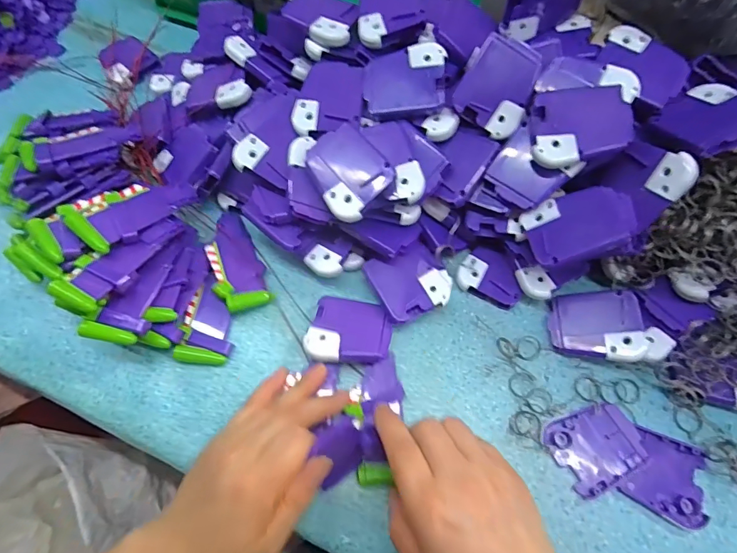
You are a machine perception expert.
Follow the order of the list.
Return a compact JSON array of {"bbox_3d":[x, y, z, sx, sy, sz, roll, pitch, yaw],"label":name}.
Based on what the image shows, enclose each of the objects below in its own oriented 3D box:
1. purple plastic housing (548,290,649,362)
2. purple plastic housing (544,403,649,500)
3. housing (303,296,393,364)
[{"bbox_3d":[0.171,0.036,0.315,0.062,0.007,0.051,0,67,29],"label":"purple plastic housing"},{"bbox_3d":[0.160,0.118,0.294,0.059,0.005,0.051,-26,70,-10],"label":"purple plastic housing"},{"bbox_3d":[-0.013,0.041,0.315,0.060,0.014,0.051,11,68,5],"label":"housing"}]

